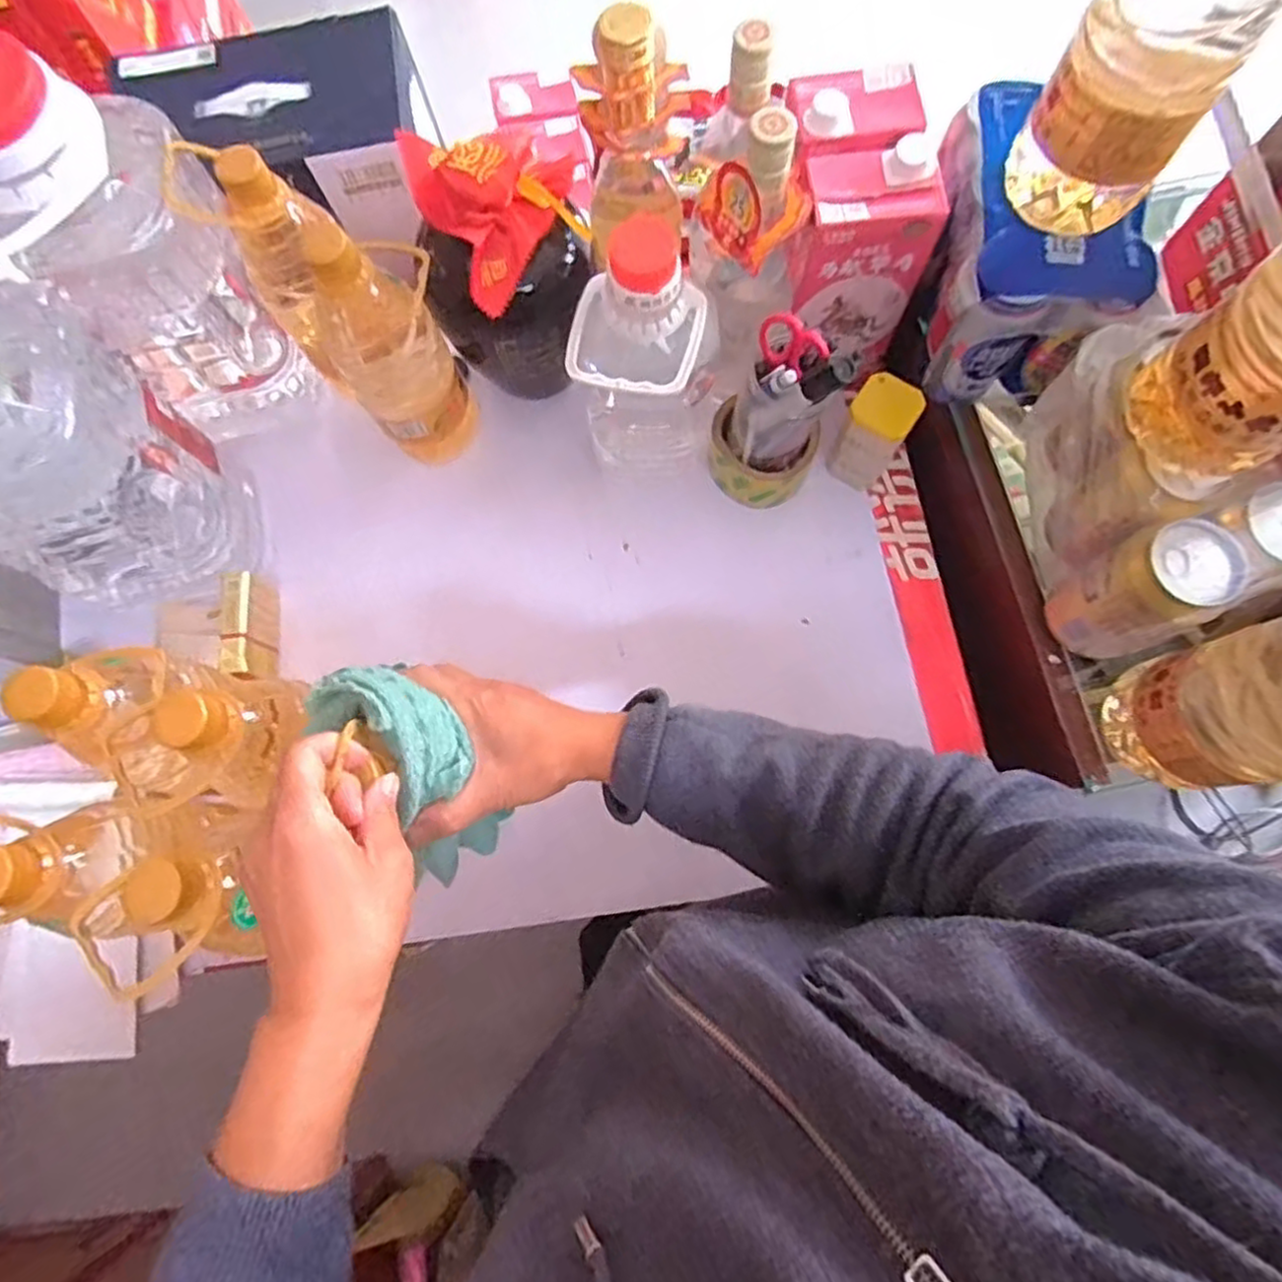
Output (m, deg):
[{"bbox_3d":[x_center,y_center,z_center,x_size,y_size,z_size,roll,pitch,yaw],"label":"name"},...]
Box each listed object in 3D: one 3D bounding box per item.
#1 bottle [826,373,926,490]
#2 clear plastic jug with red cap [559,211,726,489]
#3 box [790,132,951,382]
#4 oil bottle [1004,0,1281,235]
[{"bbox_3d":[0.193,-0.176,0.600,0.057,0.099,0.046,29,78,9],"label":"bottle"},{"bbox_3d":[0.006,-0.197,0.541,0.099,0.232,0.099,10,76,4],"label":"clear plastic jug with red cap"},{"bbox_3d":[0.160,-0.290,0.558,0.109,0.171,0.085,0,76,2],"label":"box"},{"bbox_3d":[0.274,-0.321,0.369,0.069,0.215,0.085,-42,78,-8],"label":"oil bottle"}]

